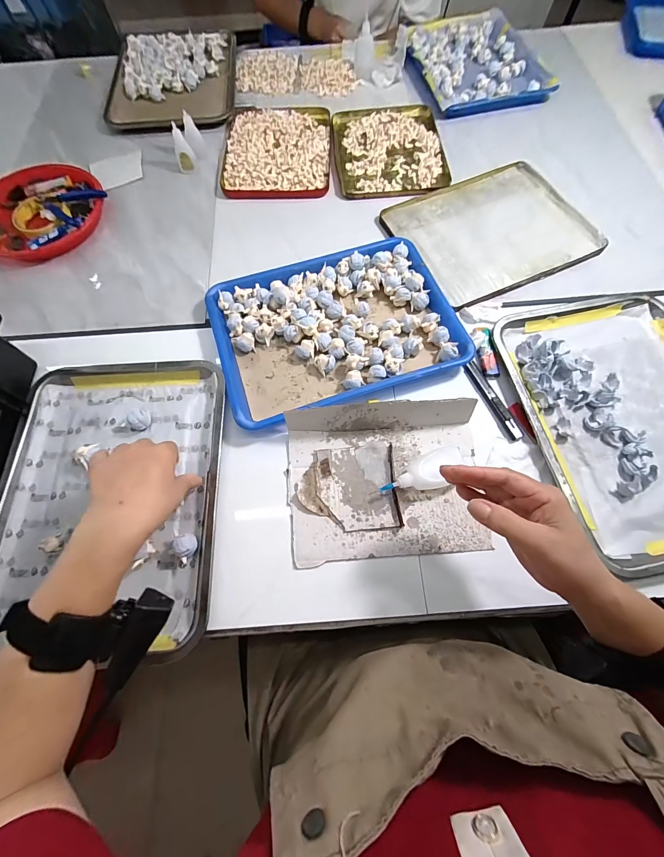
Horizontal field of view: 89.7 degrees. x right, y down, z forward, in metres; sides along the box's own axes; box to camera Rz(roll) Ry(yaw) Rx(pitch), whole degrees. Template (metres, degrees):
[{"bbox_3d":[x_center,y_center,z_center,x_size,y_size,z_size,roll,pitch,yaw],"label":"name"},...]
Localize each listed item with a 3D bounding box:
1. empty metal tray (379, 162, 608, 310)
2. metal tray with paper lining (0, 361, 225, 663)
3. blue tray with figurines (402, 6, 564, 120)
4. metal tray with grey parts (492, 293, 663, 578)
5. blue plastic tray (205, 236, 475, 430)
[{"bbox_3d":[0.268,-0.336,0.558,0.291,0.022,0.249,-25,72,-8],"label":"empty metal tray"},{"bbox_3d":[-0.268,0.072,0.407,0.263,0.027,0.344,-3,70,0],"label":"metal tray with paper lining"},{"bbox_3d":[0.287,-0.775,0.705,0.251,0.032,0.312,-9,70,-2],"label":"blue tray with figurines"},{"bbox_3d":[0.373,-0.019,0.424,0.230,0.024,0.354,-13,67,5],"label":"metal tray with grey parts"},{"bbox_3d":[0.004,-0.148,0.482,0.331,0.028,0.241,-18,71,-5],"label":"blue plastic tray"}]

